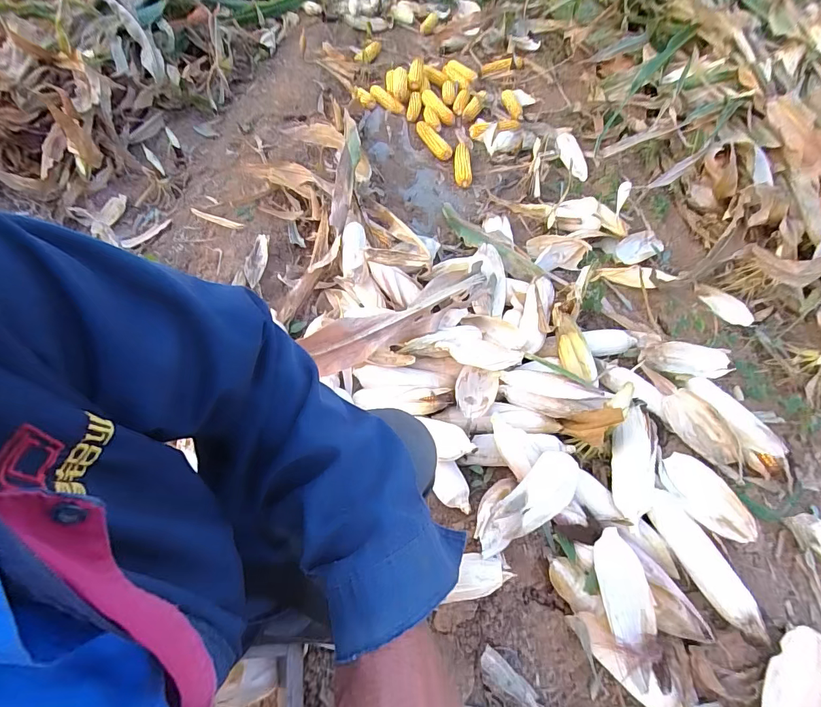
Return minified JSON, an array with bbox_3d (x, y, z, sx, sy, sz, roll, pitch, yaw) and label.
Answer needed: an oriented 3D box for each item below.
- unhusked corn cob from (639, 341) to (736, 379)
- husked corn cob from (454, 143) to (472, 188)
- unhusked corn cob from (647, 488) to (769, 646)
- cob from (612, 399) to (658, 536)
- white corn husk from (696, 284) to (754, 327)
[{"bbox_3d":[0.610,0.010,0.914,0.212,0.046,0.073,3,54,0],"label":"unhusked corn cob"},{"bbox_3d":[0.183,-0.666,1.450,0.064,0.042,0.229,5,54,1],"label":"husked corn cob"},{"bbox_3d":[0.481,0.348,0.691,0.061,0.044,0.237,-20,57,-16],"label":"unhusked corn cob"},{"bbox_3d":[0.414,0.190,0.774,0.080,0.049,0.267,17,55,10],"label":"cob"},{"bbox_3d":[0.798,-0.128,1.062,0.050,0.032,0.151,-16,56,-13],"label":"white corn husk"}]

